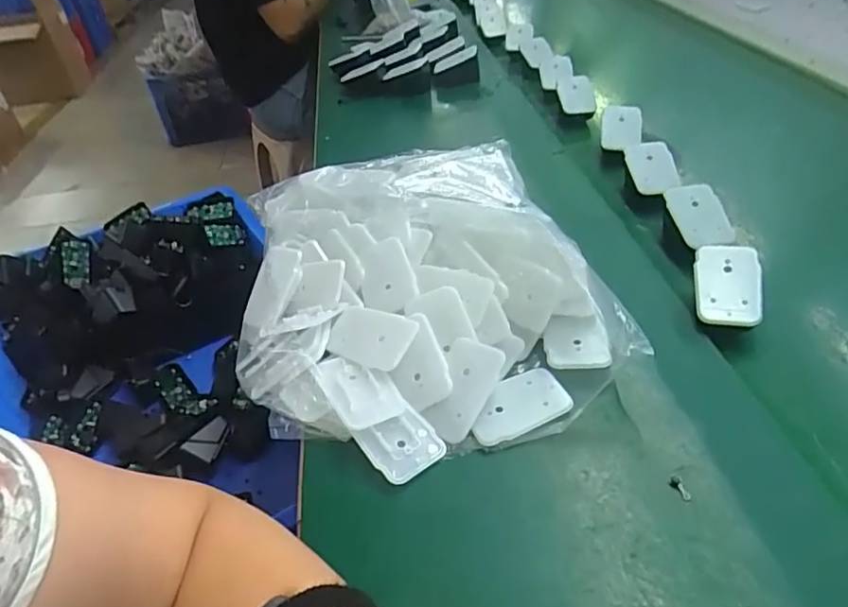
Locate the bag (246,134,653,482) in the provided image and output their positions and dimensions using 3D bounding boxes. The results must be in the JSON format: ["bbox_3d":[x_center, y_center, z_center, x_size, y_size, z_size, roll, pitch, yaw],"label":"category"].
[{"bbox_3d":[-0.020,-0.032,0.457,0.269,0.092,0.314,-10,40,-7],"label":"bag"}]

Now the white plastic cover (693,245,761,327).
[{"bbox_3d":[0.224,-0.014,0.421,0.044,0.008,0.064,0,65,22],"label":"white plastic cover"}]

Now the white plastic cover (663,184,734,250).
[{"bbox_3d":[0.237,-0.076,0.493,0.039,0.013,0.067,-19,60,21],"label":"white plastic cover"}]

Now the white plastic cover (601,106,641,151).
[{"bbox_3d":[0.223,-0.198,0.645,0.045,0.047,0.016,-1,29,-6],"label":"white plastic cover"}]

